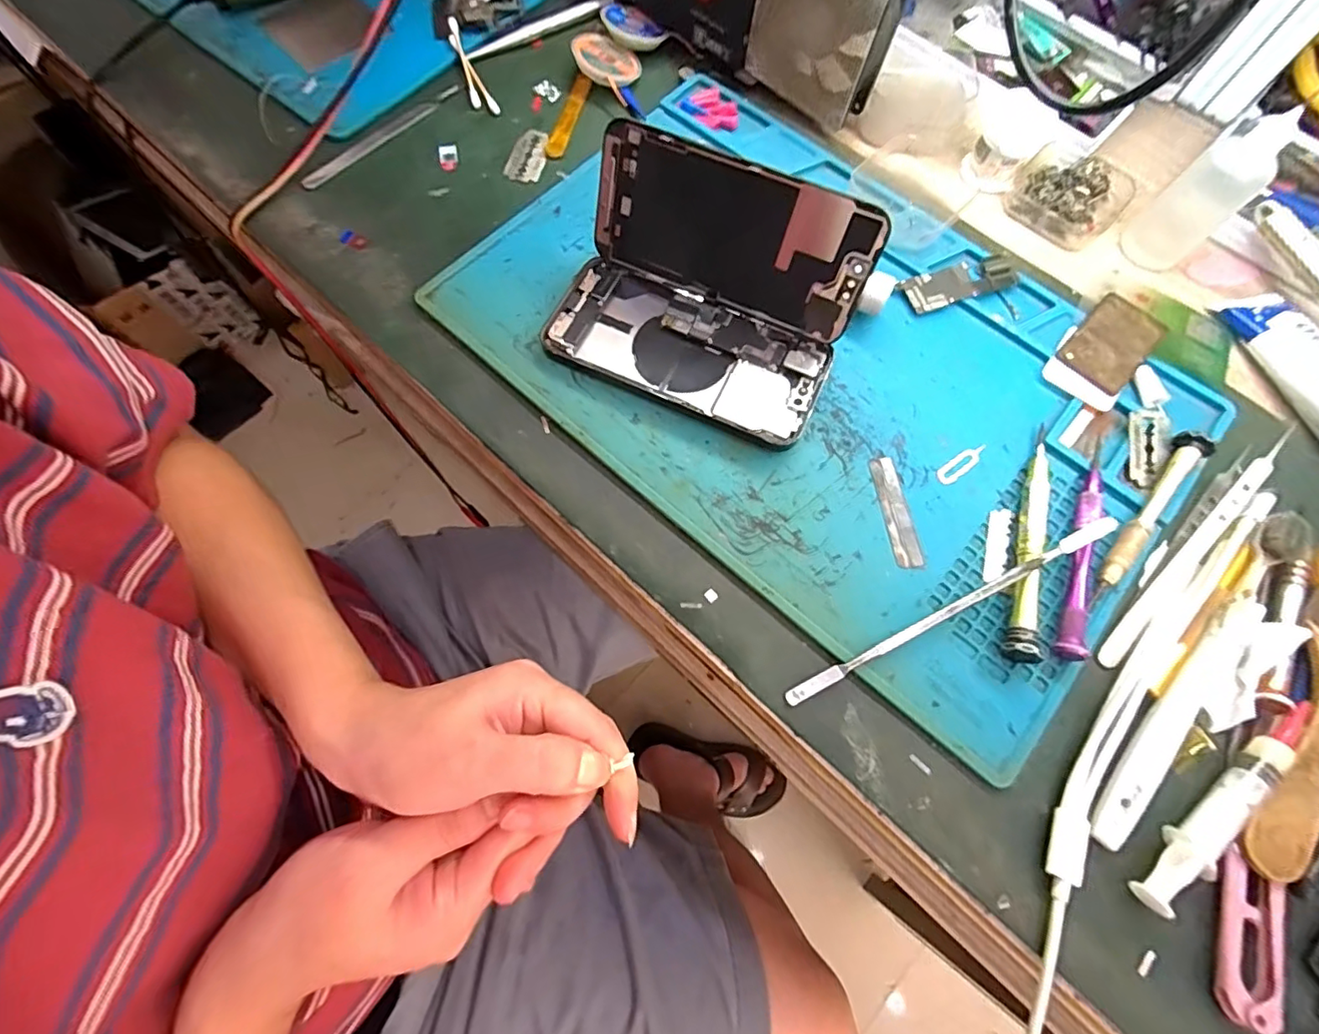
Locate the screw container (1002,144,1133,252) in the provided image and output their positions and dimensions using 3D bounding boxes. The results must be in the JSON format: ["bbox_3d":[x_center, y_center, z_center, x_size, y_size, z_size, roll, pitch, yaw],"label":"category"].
[{"bbox_3d":[0.255,-0.202,0.350,0.062,0.024,0.057,37,75,10],"label":"screw container"}]

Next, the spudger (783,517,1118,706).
[{"bbox_3d":[0.133,0.042,0.255,0.170,0.004,0.008,-27,76,-3],"label":"spudger"}]

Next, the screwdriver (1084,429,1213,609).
[{"bbox_3d":[0.237,0.000,0.272,0.014,0.013,0.103,38,75,11],"label":"screwdriver"}]

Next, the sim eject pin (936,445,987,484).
[{"bbox_3d":[0.155,-0.027,0.290,0.032,0.004,0.010,-34,76,-10],"label":"sim eject pin"}]

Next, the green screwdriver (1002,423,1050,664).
[{"bbox_3d":[0.177,0.009,0.271,0.020,0.013,0.120,12,72,3],"label":"green screwdriver"}]

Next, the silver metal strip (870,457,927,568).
[{"bbox_3d":[0.117,-0.003,0.279,0.013,0.004,0.056,-8,72,-4],"label":"silver metal strip"}]

